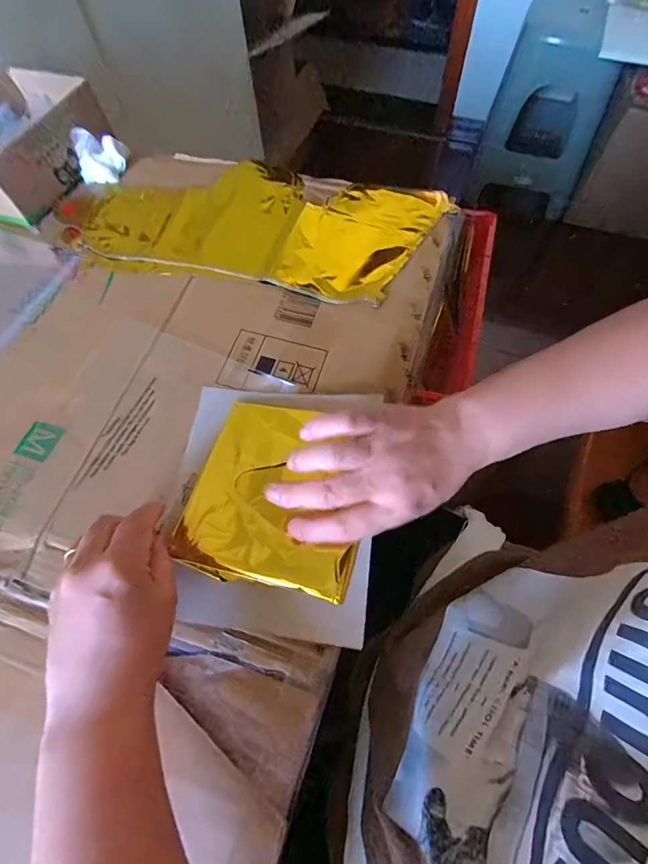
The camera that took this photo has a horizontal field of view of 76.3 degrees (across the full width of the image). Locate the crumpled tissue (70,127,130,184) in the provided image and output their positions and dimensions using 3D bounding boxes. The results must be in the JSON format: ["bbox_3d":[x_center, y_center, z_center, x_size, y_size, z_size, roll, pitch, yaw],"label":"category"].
[{"bbox_3d":[-0.274,-0.337,0.500,0.052,0.035,0.050,1,65,3],"label":"crumpled tissue"}]

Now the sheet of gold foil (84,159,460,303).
[{"bbox_3d":[-0.081,-0.237,0.463,0.402,0.010,0.178,10,66,7],"label":"sheet of gold foil"}]

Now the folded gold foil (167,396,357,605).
[{"bbox_3d":[-0.035,0.047,0.322,0.136,0.017,0.139,14,66,9],"label":"folded gold foil"}]

